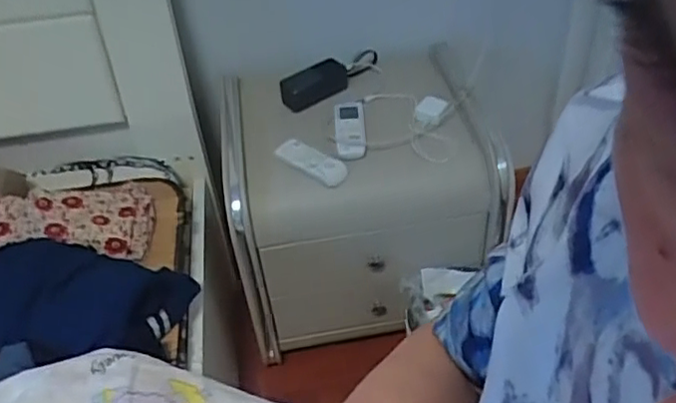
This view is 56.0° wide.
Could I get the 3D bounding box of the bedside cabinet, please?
[{"bbox_3d":[0.044,-0.008,1.322,0.498,0.391,0.426,-9,42,-4],"label":"bedside cabinet"}]

